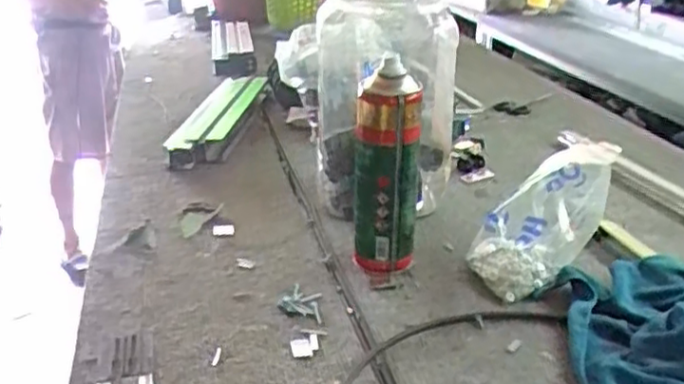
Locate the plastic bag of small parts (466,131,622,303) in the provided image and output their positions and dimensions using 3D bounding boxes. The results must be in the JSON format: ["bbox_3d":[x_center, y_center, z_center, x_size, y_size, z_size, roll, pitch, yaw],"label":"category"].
[{"bbox_3d":[0.200,0.019,0.747,0.137,0.131,0.104,-12,26,-24],"label":"plastic bag of small parts"}]

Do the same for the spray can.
[{"bbox_3d":[0.045,-0.021,0.732,0.065,0.220,0.061,0,23,2],"label":"spray can"}]

